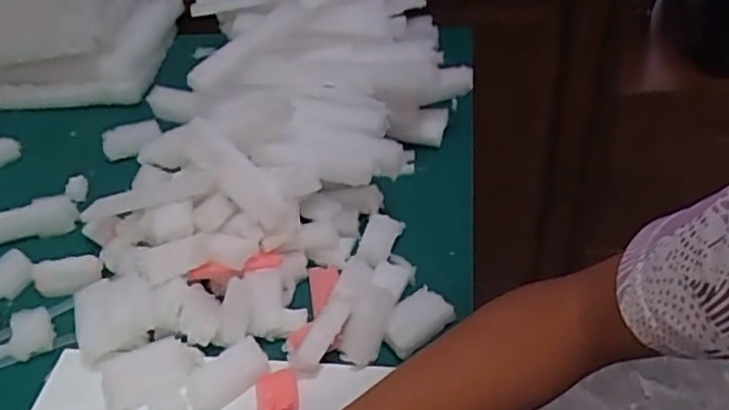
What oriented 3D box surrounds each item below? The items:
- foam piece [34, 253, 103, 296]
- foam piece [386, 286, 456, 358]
[{"bbox_3d":[-0.257,0.061,0.573,0.057,0.029,0.019,-8,42,-4],"label":"foam piece"},{"bbox_3d":[0.039,0.088,0.505,0.052,0.021,0.030,-31,47,-25],"label":"foam piece"}]

